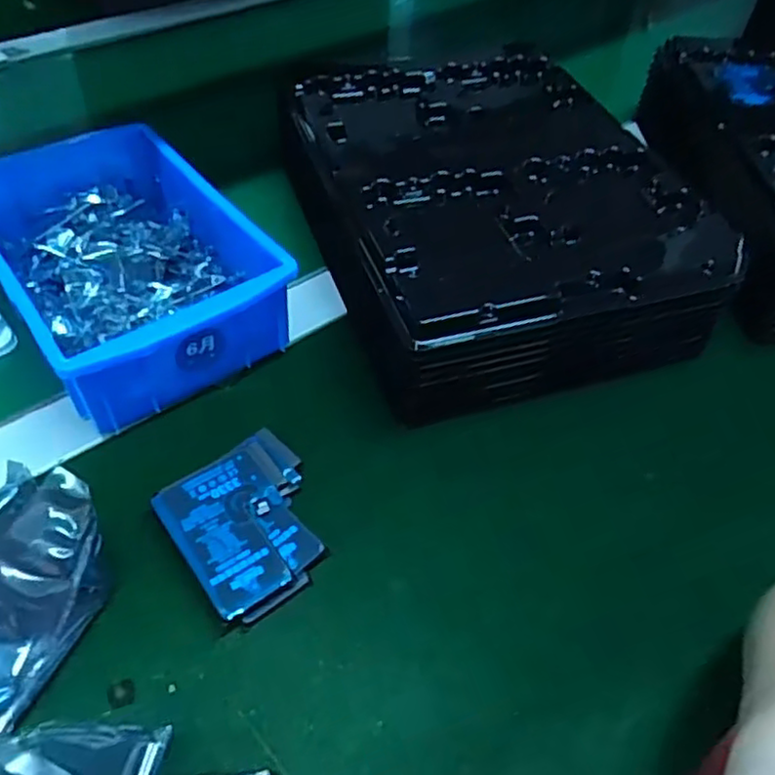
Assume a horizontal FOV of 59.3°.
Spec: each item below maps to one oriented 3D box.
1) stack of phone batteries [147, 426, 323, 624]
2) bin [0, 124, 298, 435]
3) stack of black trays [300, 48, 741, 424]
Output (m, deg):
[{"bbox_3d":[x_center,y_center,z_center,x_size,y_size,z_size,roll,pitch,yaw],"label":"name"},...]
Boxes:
[{"bbox_3d":[-0.065,0.066,0.330,0.070,0.017,0.080,-29,58,-25],"label":"stack of phone batteries"},{"bbox_3d":[-0.159,-0.076,0.407,0.130,0.062,0.198,-29,58,-25],"label":"bin"},{"bbox_3d":[0.063,-0.120,0.454,0.211,0.078,0.266,-15,53,-17],"label":"stack of black trays"}]

